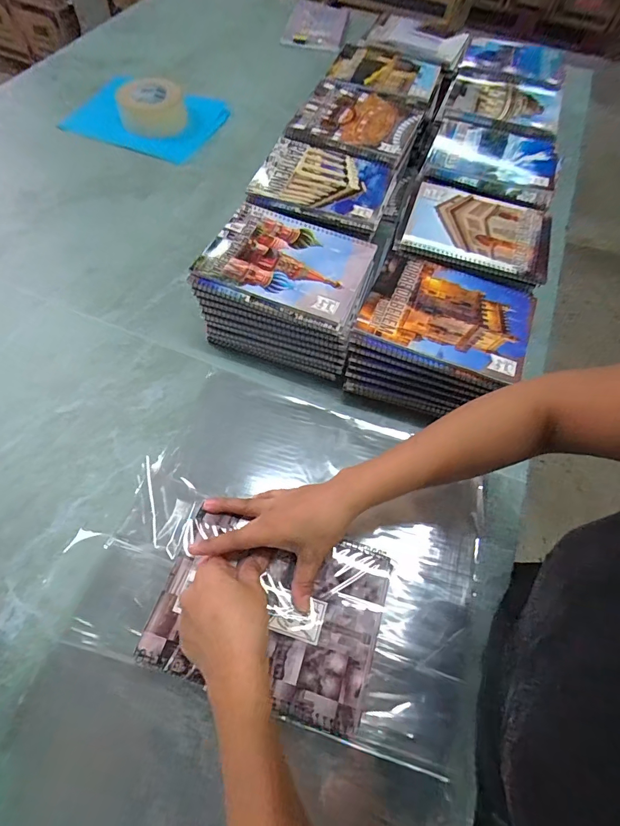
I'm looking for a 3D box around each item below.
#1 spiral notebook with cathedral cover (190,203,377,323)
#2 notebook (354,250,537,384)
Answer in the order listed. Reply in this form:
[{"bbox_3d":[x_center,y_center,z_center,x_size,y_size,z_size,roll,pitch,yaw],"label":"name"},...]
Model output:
[{"bbox_3d":[-0.031,-0.193,0.513,0.195,0.012,0.143,21,62,7],"label":"spiral notebook with cathedral cover"},{"bbox_3d":[0.168,-0.123,0.492,0.190,0.016,0.147,22,62,8],"label":"notebook"}]

